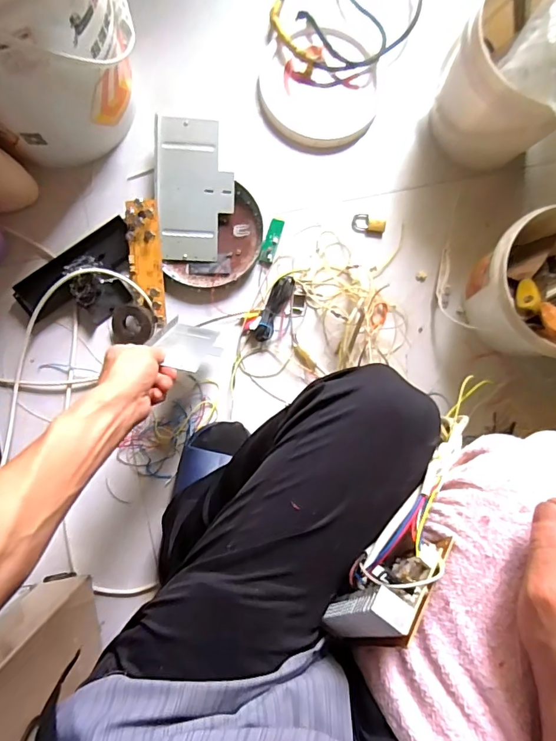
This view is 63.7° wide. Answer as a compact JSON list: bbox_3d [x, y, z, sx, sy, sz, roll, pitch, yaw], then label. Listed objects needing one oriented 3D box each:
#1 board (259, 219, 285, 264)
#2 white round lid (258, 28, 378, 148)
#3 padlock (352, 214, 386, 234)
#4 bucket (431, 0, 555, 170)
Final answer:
[{"bbox_3d":[-0.010,-0.228,0.786,0.025,0.006,0.078,19,85,-3],"label":"board"},{"bbox_3d":[0.075,-0.499,0.797,0.207,0.028,0.190,0,93,-6],"label":"white round lid"},{"bbox_3d":[0.165,-0.265,0.807,0.060,0.014,0.033,14,85,-3],"label":"padlock"},{"bbox_3d":[0.400,-0.488,0.667,0.210,0.274,0.286,42,84,-1],"label":"bucket"}]

